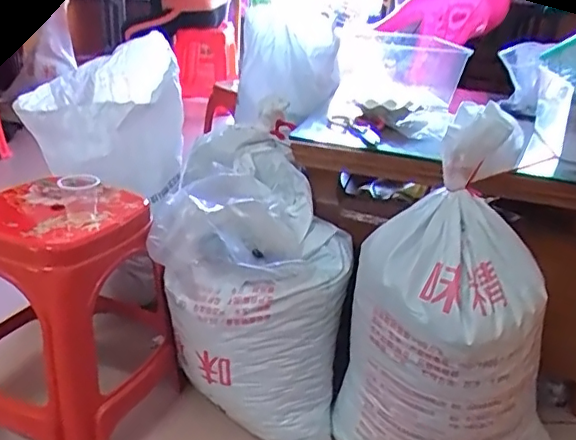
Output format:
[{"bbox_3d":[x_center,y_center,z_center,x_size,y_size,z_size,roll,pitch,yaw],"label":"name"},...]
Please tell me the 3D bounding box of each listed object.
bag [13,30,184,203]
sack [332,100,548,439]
[{"bbox_3d":[-0.382,-0.236,1.245,0.264,0.279,0.307,11,25,14],"label":"bag"},{"bbox_3d":[0.298,0.149,0.980,0.281,0.613,0.312,-15,31,-37],"label":"sack"}]

